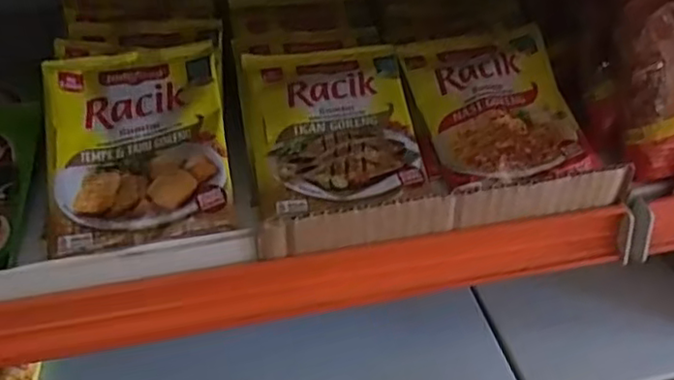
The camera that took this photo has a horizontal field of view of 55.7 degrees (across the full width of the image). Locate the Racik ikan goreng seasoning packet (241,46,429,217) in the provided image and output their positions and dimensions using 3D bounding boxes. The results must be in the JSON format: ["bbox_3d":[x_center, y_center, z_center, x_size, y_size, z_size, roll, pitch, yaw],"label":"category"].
[{"bbox_3d":[0.001,-0.042,0.398,0.098,0.007,0.123,-6,57,-11],"label":"Racik ikan goreng seasoning packet"}]

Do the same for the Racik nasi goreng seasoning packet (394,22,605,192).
[{"bbox_3d":[0.101,-0.058,0.412,0.098,0.012,0.124,-9,58,-7],"label":"Racik nasi goreng seasoning packet"}]

